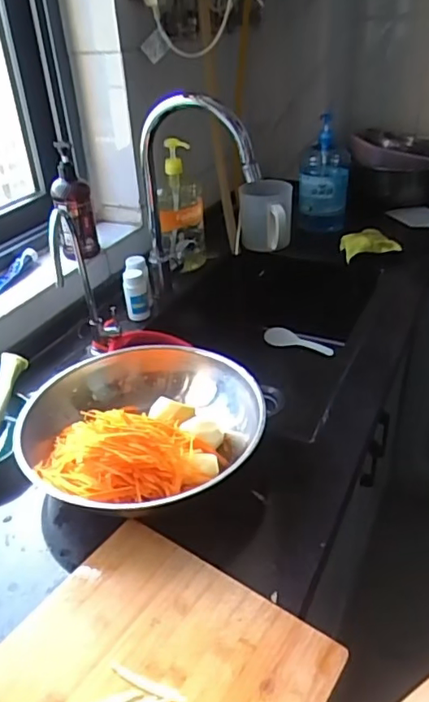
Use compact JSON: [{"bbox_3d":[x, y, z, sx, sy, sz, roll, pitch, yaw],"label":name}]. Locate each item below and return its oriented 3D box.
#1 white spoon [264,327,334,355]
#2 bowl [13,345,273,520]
[{"bbox_3d":[0.203,-0.023,1.339,0.170,0.015,0.052,14,37,24],"label":"white spoon"},{"bbox_3d":[-0.091,0.100,0.725,0.299,0.099,0.291,-2,34,2],"label":"bowl"}]

